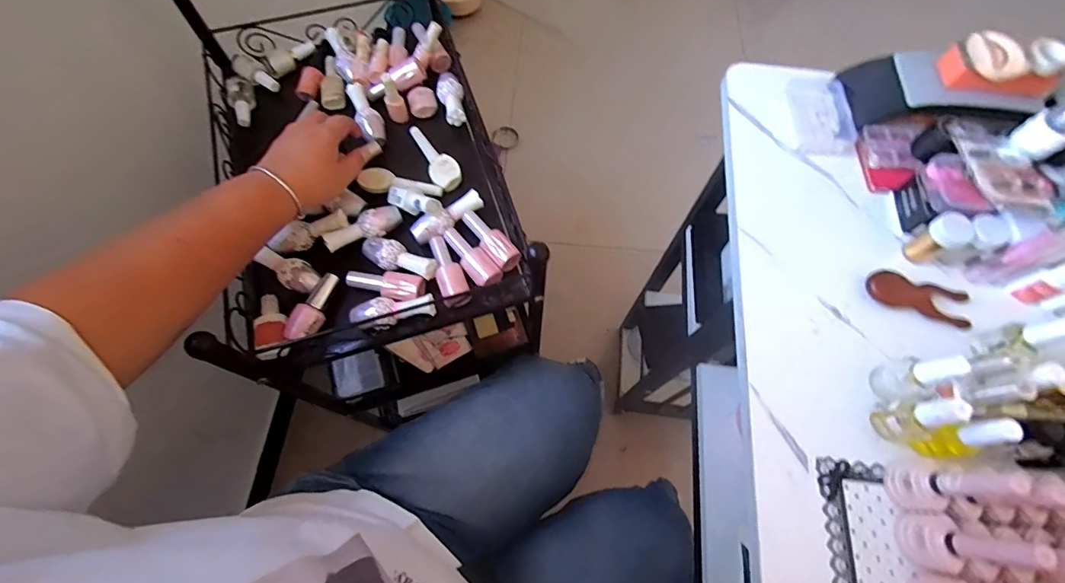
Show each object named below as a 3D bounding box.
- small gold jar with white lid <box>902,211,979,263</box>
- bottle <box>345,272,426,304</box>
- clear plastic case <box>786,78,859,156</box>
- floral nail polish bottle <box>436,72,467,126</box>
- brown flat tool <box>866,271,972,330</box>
[{"bbox_3d":[0.383,-0.051,0.435,0.032,0.049,0.030,0,66,1],"label":"small gold jar with white lid"},{"bbox_3d":[-0.166,-0.009,0.517,0.087,0.017,0.033,12,67,6],"label":"bottle"},{"bbox_3d":[0.317,-0.198,0.514,0.062,0.018,0.096,-2,66,0],"label":"clear plastic case"},{"bbox_3d":[-0.109,-0.258,0.627,0.034,0.027,0.073,-11,66,-4],"label":"floral nail polish bottle"},{"bbox_3d":[0.352,0.005,0.422,0.085,0.008,0.034,19,68,9],"label":"brown flat tool"}]

